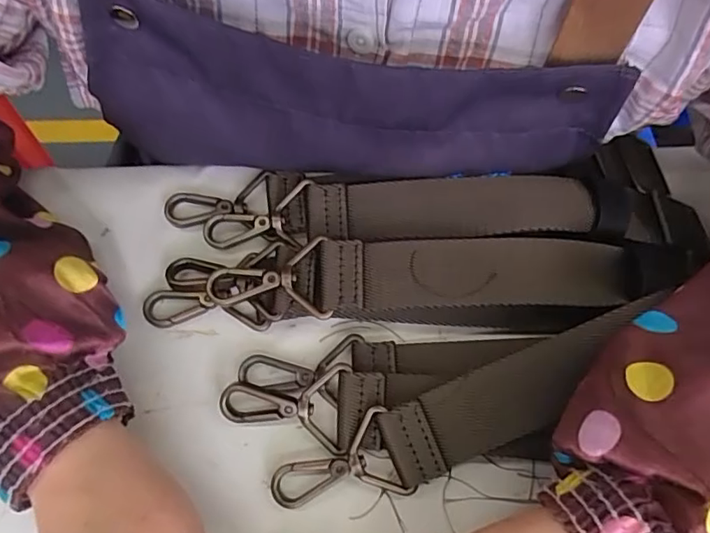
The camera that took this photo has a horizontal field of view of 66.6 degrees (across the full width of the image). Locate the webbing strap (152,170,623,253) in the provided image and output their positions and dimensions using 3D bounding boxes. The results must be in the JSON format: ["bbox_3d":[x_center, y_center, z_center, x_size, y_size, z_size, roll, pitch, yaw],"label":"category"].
[{"bbox_3d":[0.019,-0.034,0.291,0.235,0.025,0.041,1,65,-1],"label":"webbing strap"}]

